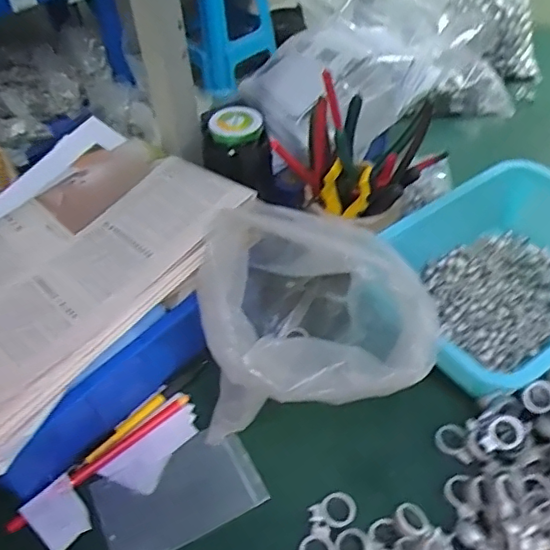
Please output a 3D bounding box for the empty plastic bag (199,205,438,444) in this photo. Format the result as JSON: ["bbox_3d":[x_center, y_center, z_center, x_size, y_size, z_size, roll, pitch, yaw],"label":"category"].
[{"bbox_3d":[0.022,0.039,0.464,0.152,0.158,0.172,-12,47,-8],"label":"empty plastic bag"}]

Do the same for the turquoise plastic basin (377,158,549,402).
[{"bbox_3d":[0.234,-0.004,0.555,0.267,0.069,0.195,-29,51,-22],"label":"turquoise plastic basin"}]

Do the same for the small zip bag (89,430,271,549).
[{"bbox_3d":[-0.079,0.180,0.459,0.127,0.008,0.080,-23,49,-17],"label":"small zip bag"}]

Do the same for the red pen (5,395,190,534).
[{"bbox_3d":[-0.146,0.157,0.480,0.173,0.011,0.011,-36,54,-27],"label":"red pen"}]

